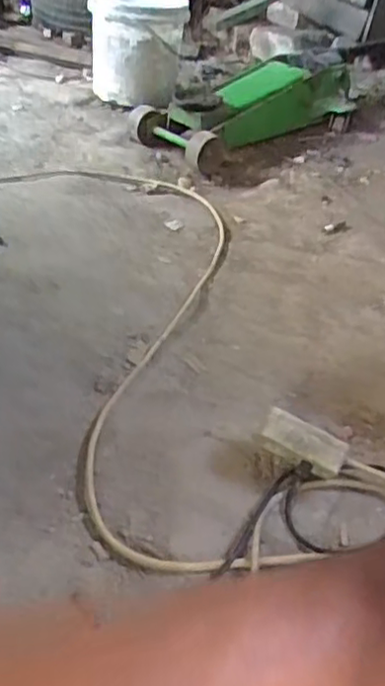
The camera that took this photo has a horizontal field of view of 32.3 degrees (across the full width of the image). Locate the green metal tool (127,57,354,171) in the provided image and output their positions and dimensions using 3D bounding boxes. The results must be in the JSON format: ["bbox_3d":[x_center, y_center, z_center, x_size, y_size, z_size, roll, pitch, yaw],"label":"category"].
[{"bbox_3d":[0.173,-0.586,1.687,0.600,0.188,0.298,-26,49,-37],"label":"green metal tool"}]

